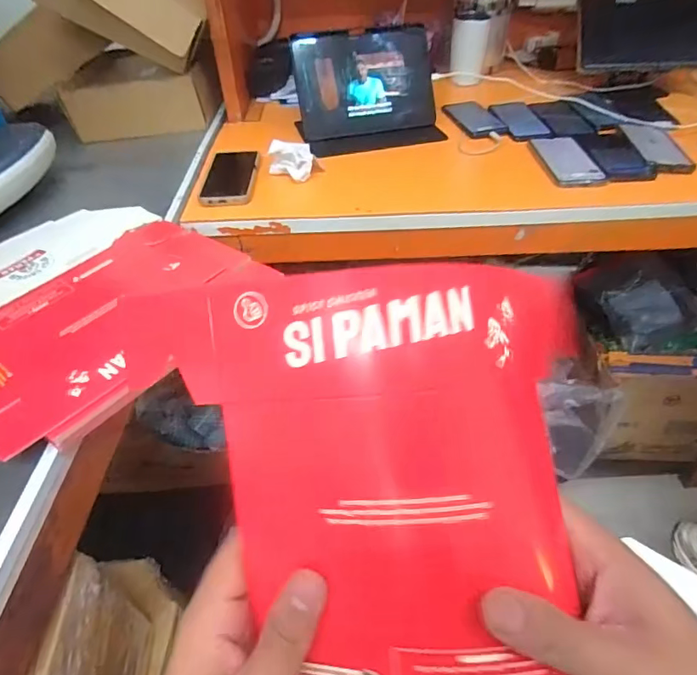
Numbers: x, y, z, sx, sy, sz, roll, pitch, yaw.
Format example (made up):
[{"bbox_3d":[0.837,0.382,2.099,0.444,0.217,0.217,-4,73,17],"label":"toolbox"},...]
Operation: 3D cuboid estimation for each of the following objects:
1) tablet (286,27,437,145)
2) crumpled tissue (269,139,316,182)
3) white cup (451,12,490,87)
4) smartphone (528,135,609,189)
[{"bbox_3d":[0.033,-0.464,0.868,0.249,0.171,0.014,-12,18,-9],"label":"tablet"},{"bbox_3d":[-0.092,-0.284,0.771,0.072,0.058,0.056,-13,45,-9],"label":"crumpled tissue"},{"bbox_3d":[0.267,-0.638,1.057,0.074,0.123,0.080,5,45,9],"label":"white cup"},{"bbox_3d":[0.354,-0.289,0.777,0.077,0.009,0.167,-3,45,2],"label":"smartphone"}]

